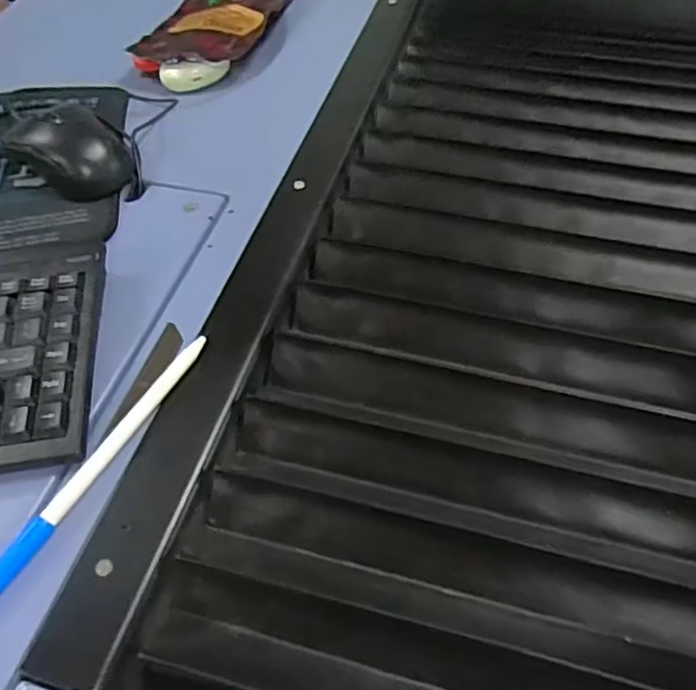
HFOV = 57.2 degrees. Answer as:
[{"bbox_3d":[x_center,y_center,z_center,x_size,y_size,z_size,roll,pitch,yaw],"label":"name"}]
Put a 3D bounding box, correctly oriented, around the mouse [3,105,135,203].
[{"bbox_3d":[-0.205,-0.148,0.464,0.103,0.036,0.058,31,63,23],"label":"mouse"}]

